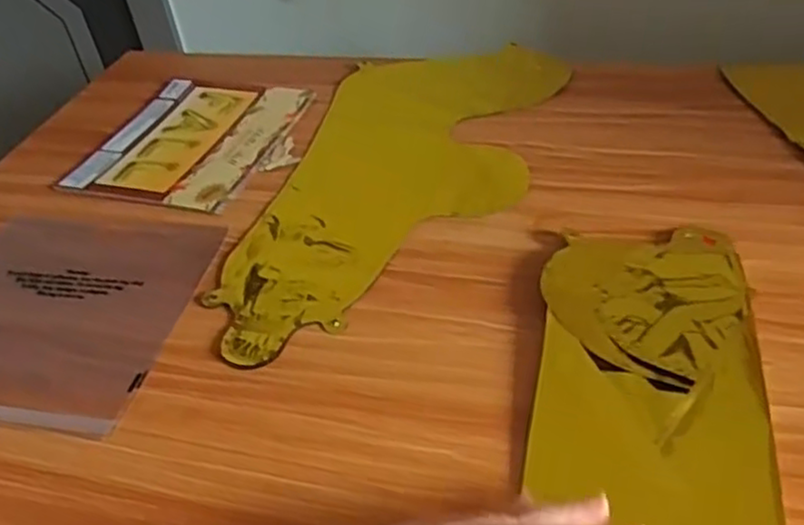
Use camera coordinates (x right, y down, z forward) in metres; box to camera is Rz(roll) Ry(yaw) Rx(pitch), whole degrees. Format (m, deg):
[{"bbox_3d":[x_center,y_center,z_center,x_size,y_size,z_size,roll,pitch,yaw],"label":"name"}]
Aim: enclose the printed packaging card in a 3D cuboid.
[{"bbox_3d":[-0.185,-0.111,0.652,0.179,0.007,0.187,8,44,17],"label":"printed packaging card"}]

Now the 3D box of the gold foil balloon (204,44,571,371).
[{"bbox_3d":[-0.001,-0.074,0.586,0.194,0.005,0.417,9,44,18],"label":"gold foil balloon"}]

